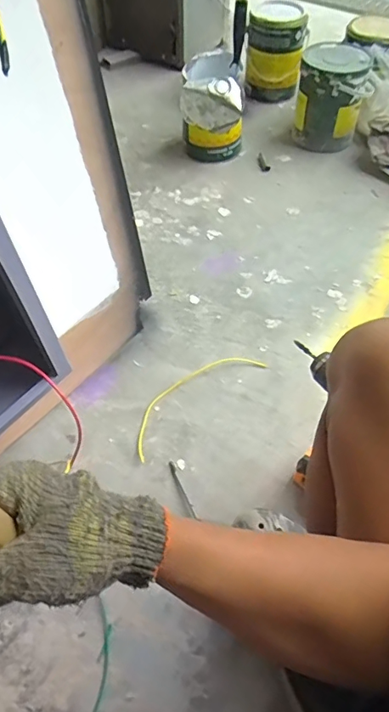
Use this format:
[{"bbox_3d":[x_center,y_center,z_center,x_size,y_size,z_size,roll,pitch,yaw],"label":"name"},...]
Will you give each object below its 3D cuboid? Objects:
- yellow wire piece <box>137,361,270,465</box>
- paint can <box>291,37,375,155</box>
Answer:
[{"bbox_3d":[-0.001,0.065,0.842,0.274,0.010,0.080,-34,60,-24],"label":"yellow wire piece"},{"bbox_3d":[0.356,-0.670,1.284,0.181,0.194,0.167,9,53,6],"label":"paint can"}]

